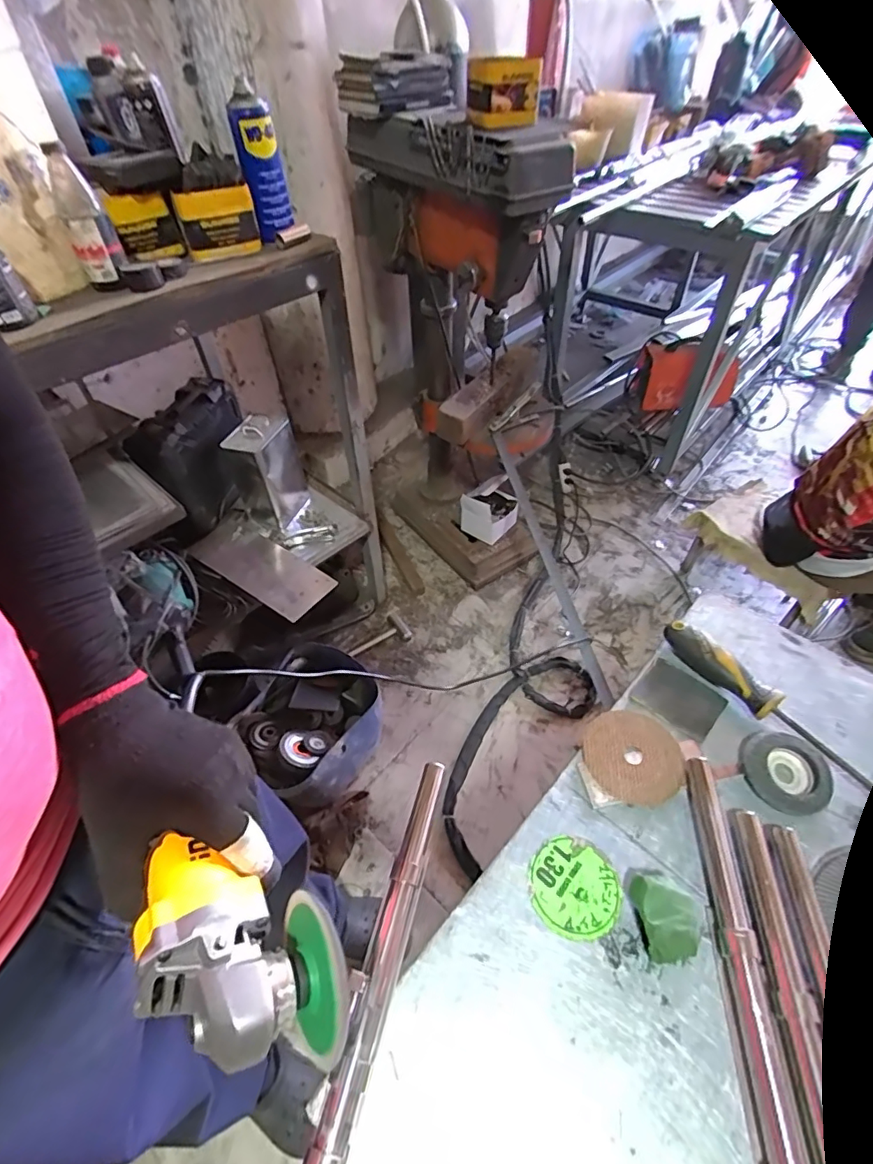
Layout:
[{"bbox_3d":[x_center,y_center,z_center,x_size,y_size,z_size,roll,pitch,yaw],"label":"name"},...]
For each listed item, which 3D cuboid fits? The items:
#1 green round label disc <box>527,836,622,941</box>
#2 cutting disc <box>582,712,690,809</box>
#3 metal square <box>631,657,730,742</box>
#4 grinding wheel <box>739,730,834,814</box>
[{"bbox_3d":[0.101,0.225,0.381,0.064,0.004,0.061,-1,49,1],"label":"green round label disc"},{"bbox_3d":[0.168,0.148,0.445,0.083,0.007,0.079,-1,49,1],"label":"cutting disc"},{"bbox_3d":[0.225,0.108,0.483,0.069,0.004,0.060,35,58,28],"label":"metal square"},{"bbox_3d":[0.286,0.158,0.428,0.061,0.027,0.066,-1,49,1],"label":"grinding wheel"}]

